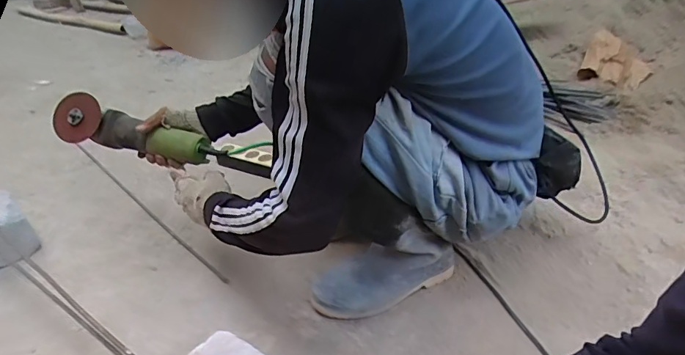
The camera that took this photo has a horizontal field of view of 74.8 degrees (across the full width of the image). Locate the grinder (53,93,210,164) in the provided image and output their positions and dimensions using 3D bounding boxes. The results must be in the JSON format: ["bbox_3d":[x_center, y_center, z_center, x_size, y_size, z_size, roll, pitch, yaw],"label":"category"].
[{"bbox_3d":[-0.394,-0.085,0.835,0.295,0.076,0.063,14,34,7],"label":"grinder"}]

